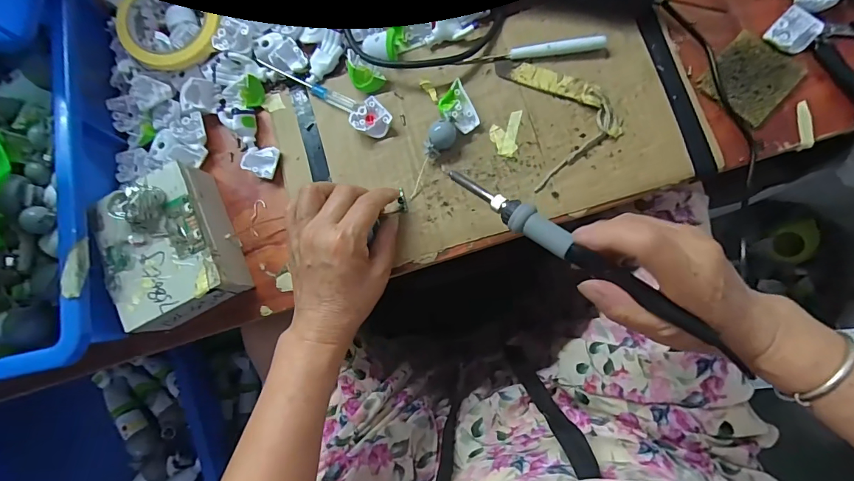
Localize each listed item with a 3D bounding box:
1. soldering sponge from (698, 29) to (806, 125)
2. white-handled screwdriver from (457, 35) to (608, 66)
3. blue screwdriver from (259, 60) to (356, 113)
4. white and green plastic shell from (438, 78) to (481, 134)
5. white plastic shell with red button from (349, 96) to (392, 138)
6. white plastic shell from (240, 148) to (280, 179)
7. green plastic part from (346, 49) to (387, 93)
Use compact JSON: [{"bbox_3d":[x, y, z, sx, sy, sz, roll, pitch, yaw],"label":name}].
[{"bbox_3d":[0.264,-0.134,0.338,0.060,0.005,0.064,43,89,14],"label":"soldering sponge"},{"bbox_3d":[0.090,-0.167,0.365,0.125,0.017,0.009,0,80,9],"label":"white-handled screwdriver"},{"bbox_3d":[-0.112,-0.149,0.391,0.114,0.013,0.014,32,86,13],"label":"blue screwdriver"},{"bbox_3d":[0.028,-0.115,0.368,0.027,0.018,0.042,-30,76,3],"label":"white and green plastic shell"},{"bbox_3d":[-0.050,-0.109,0.378,0.031,0.019,0.030,-43,76,0],"label":"white plastic shell with red button"},{"bbox_3d":[-0.156,-0.075,0.392,0.031,0.016,0.029,16,83,12],"label":"white plastic shell"},{"bbox_3d":[-0.061,-0.155,0.383,0.024,0.015,0.043,-43,76,-1],"label":"green plastic part"}]

